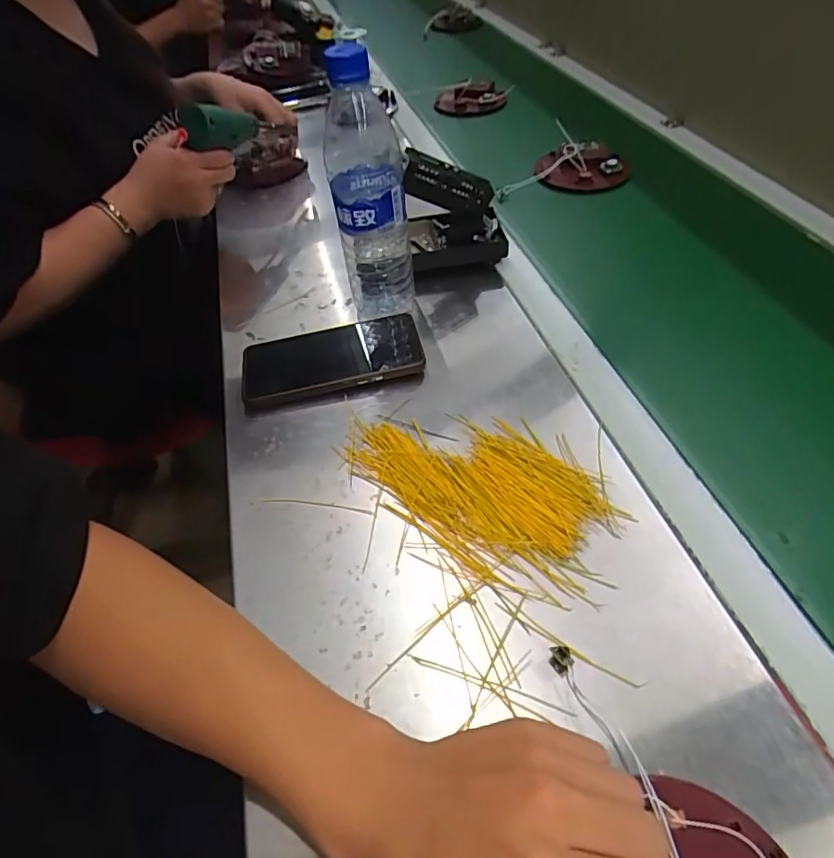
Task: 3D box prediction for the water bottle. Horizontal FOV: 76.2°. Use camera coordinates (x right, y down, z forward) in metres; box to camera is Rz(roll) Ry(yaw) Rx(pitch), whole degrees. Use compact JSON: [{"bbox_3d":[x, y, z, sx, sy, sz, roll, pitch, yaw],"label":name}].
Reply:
[{"bbox_3d":[-0.040,-0.201,0.471,0.064,0.213,0.073,-8,49,-1],"label":"water bottle"}]

